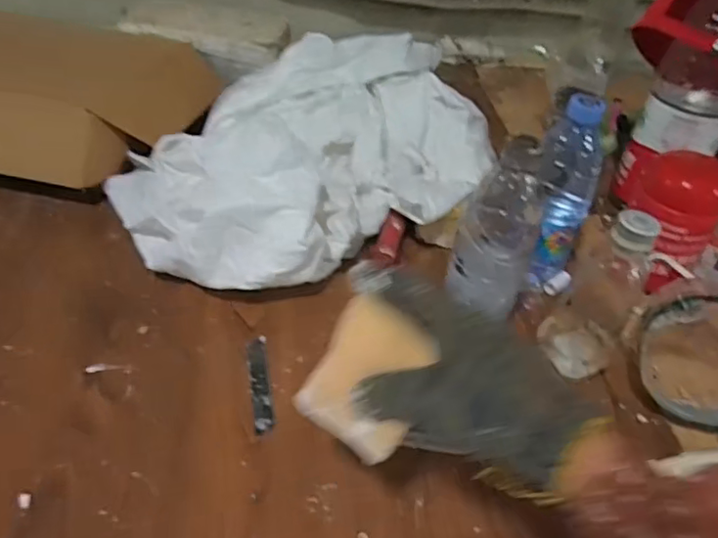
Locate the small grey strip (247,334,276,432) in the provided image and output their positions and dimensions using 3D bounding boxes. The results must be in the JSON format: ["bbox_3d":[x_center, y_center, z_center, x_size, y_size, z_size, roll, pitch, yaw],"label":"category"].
[{"bbox_3d":[-0.084,0.095,0.502,0.017,0.004,0.097,-4,41,-12],"label":"small grey strip"}]

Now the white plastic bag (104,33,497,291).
[{"bbox_3d":[-0.035,-0.128,0.667,0.428,0.142,0.273,-21,47,-29],"label":"white plastic bag"}]

